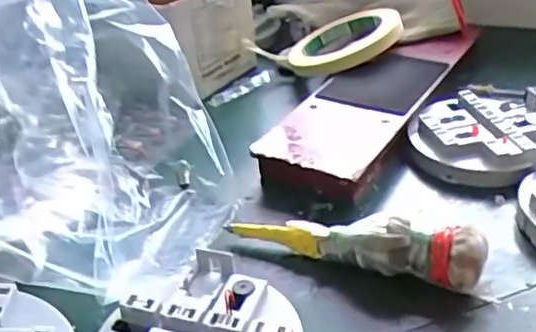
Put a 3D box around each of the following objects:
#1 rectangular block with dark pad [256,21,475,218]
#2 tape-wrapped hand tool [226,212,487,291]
[{"bbox_3d":[0.092,-0.055,0.520,0.088,0.033,0.293,15,37,29],"label":"rectangular block with dark pad"},{"bbox_3d":[0.048,0.039,0.361,0.147,0.032,0.024,12,35,25],"label":"tape-wrapped hand tool"}]

